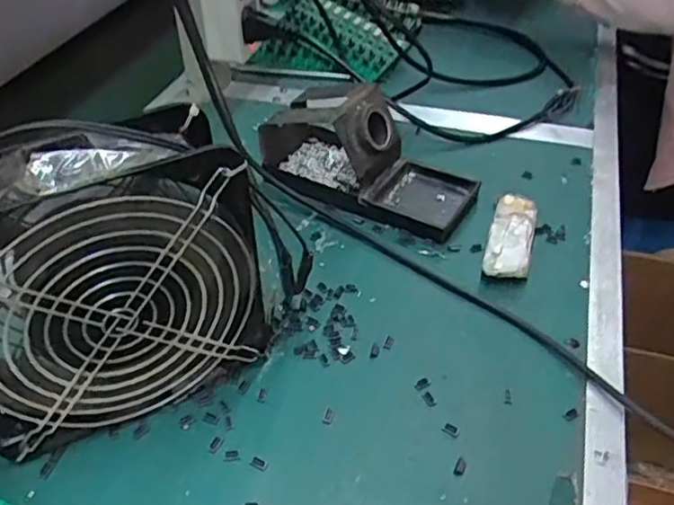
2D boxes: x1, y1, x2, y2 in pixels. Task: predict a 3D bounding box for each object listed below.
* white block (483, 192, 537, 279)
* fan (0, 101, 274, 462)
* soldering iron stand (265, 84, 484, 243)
[{"bbox_3d":[0.123,-0.014,0.456,0.029,0.020,0.086,12,43,15],"label":"white block"},{"bbox_3d":[-0.113,0.014,0.332,0.166,0.153,0.069,-27,47,-27],"label":"fan"},{"bbox_3d":[0.021,-0.077,0.490,0.164,0.072,0.070,19,45,22],"label":"soldering iron stand"}]

